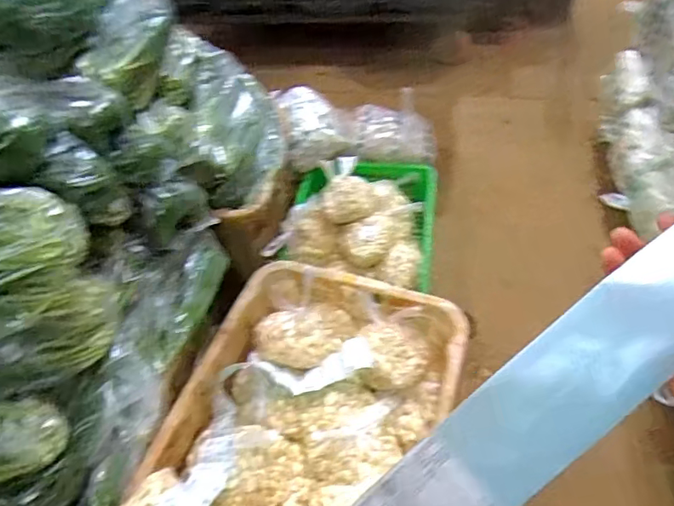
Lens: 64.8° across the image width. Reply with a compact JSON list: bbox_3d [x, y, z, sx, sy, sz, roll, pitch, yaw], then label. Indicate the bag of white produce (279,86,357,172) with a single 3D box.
[{"bbox_3d":[-0.069,-0.404,1.674,0.203,0.152,0.244,-10,50,-2],"label":"bag of white produce"}]

